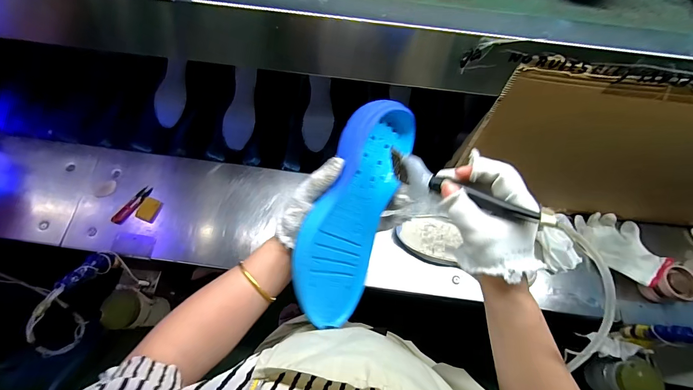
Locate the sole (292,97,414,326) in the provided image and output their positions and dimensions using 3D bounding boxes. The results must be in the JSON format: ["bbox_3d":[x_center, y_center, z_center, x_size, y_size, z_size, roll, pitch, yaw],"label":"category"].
[{"bbox_3d":[0.004,0.021,0.378,0.092,0.050,0.255,19,88,-34],"label":"sole"}]

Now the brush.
[{"bbox_3d":[0.109,0.000,0.313,0.158,0.011,0.034,30,106,28],"label":"brush"}]

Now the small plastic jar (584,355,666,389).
[{"bbox_3d":[0.584,0.387,0.683,0.076,0.134,0.079,0,67,-1],"label":"small plastic jar"}]

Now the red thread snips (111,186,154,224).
[{"bbox_3d":[-0.472,0.022,0.713,0.028,0.005,0.102,34,71,11],"label":"red thread snips"}]

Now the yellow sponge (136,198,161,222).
[{"bbox_3d":[-0.436,0.031,0.709,0.035,0.008,0.050,17,69,5],"label":"yellow sponge"}]

